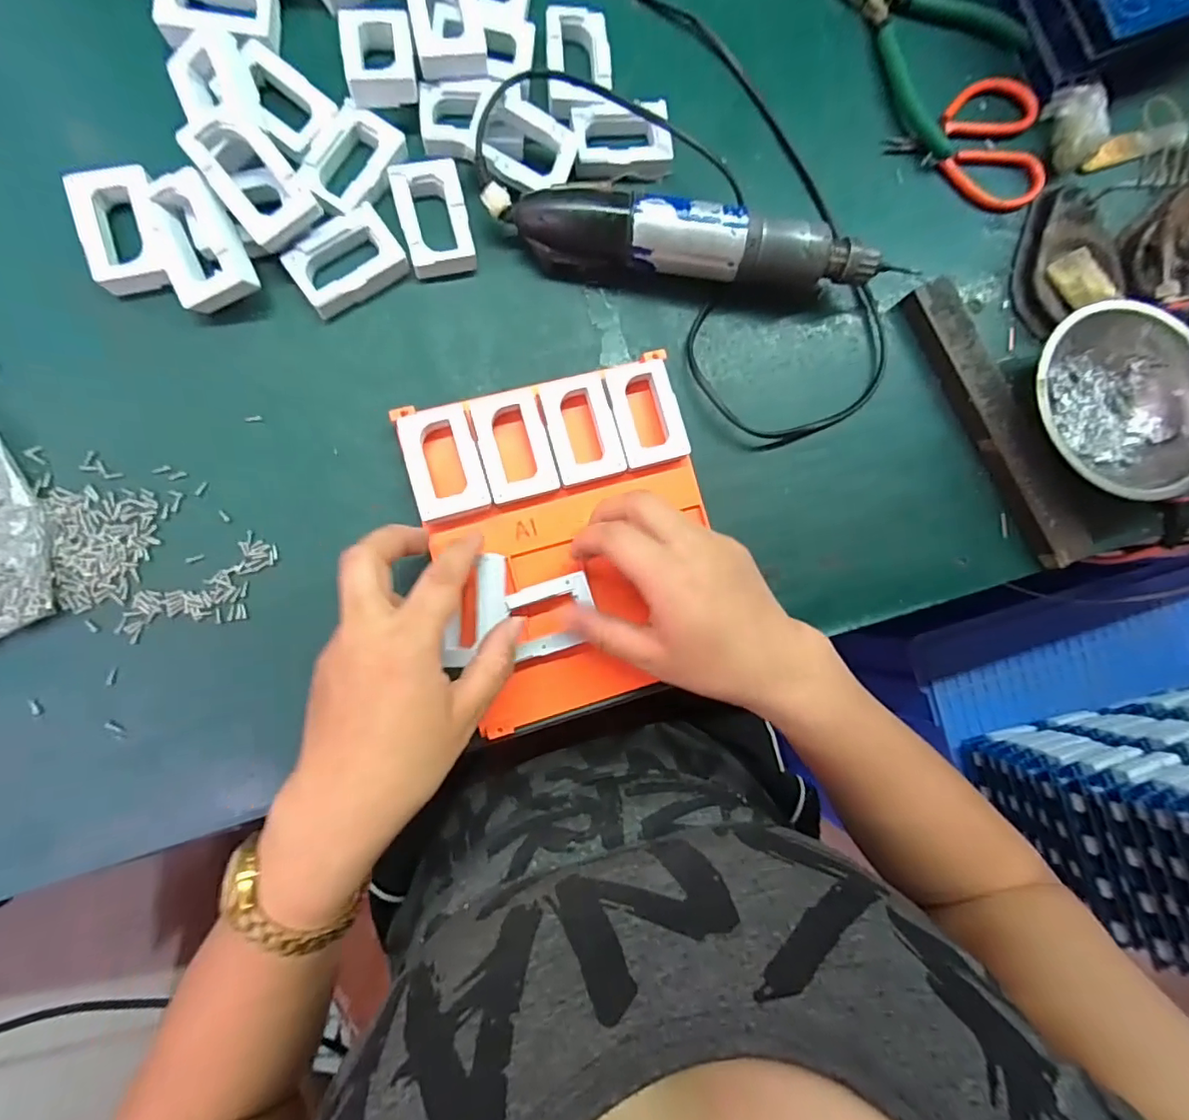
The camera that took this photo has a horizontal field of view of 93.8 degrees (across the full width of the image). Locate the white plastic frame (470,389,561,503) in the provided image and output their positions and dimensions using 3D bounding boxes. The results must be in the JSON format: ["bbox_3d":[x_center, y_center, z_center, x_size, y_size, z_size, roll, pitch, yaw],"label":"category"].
[{"bbox_3d":[-0.046,-0.065,0.319,0.039,0.004,0.059,-15,89,-9],"label":"white plastic frame"}]

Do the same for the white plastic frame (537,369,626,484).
[{"bbox_3d":[-0.007,-0.077,0.323,0.040,0.004,0.061,-15,88,-8],"label":"white plastic frame"}]

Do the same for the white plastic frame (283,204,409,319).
[{"bbox_3d":[-0.143,-0.171,0.324,0.059,0.017,0.041,-36,91,-8],"label":"white plastic frame"}]

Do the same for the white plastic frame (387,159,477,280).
[{"bbox_3d":[-0.095,-0.202,0.332,0.039,0.017,0.062,-15,88,-8],"label":"white plastic frame"}]

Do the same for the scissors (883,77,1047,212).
[{"bbox_3d":[0.260,-0.289,0.388,0.112,0.011,0.090,-4,87,-8],"label":"scissors"}]

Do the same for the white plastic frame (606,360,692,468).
[{"bbox_3d":[0.032,-0.087,0.330,0.039,0.004,0.061,-14,88,-8],"label":"white plastic frame"}]

